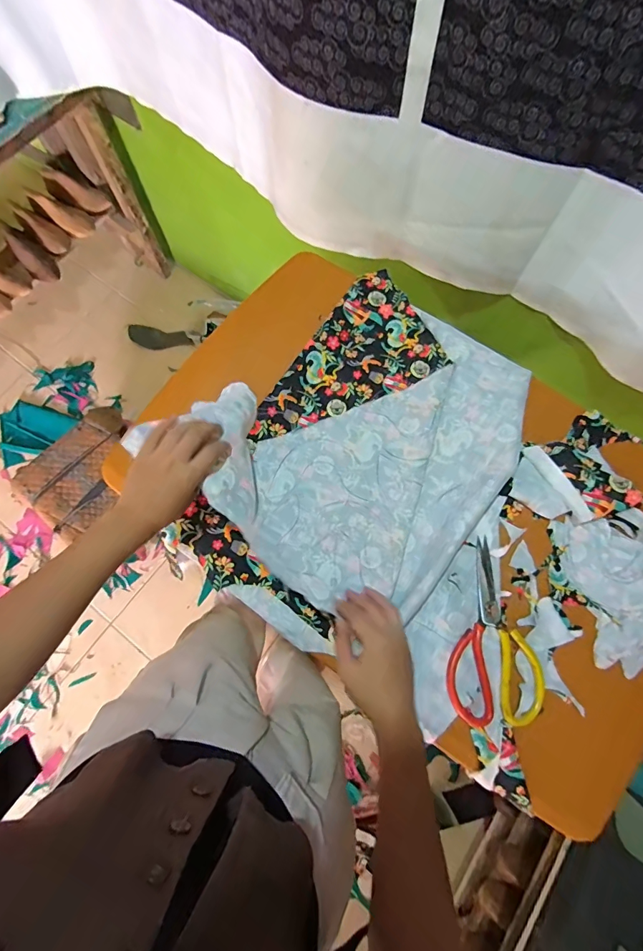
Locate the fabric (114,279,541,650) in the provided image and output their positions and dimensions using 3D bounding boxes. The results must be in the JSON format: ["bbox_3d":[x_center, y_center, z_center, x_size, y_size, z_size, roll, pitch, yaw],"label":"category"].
[{"bbox_3d":[0.047,-0.040,0.520,0.479,0.082,0.350,-43,79,-10],"label":"fabric"}]

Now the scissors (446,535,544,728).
[{"bbox_3d":[0.217,0.191,0.493,0.106,0.008,0.207,15,76,4],"label":"scissors"}]

